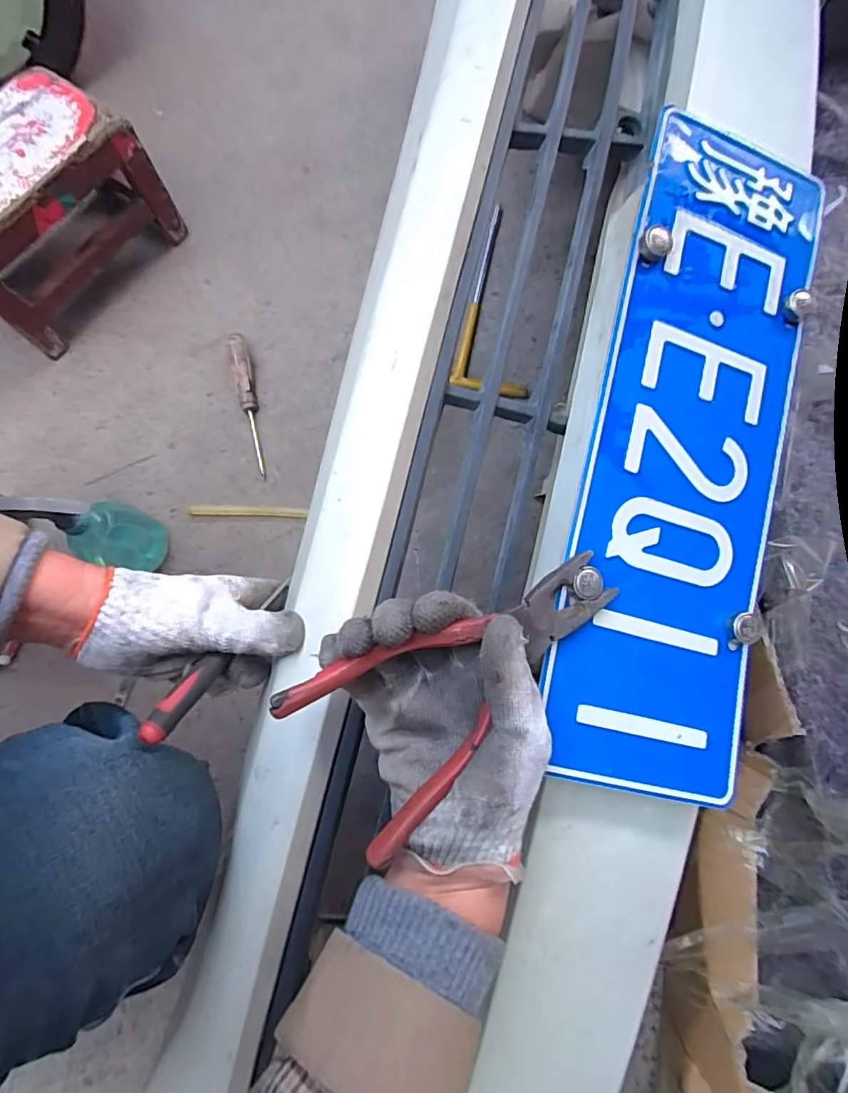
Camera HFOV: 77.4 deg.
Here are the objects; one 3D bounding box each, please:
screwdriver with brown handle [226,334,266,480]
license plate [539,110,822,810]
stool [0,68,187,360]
[{"bbox_3d":[-0.234,-0.188,0.707,0.022,0.023,0.194,-11,89,-3],"label":"screwdriver with brown handle"},{"bbox_3d":[0.173,-0.066,0.339,0.133,0.008,0.428,16,82,-12],"label":"license plate"},{"bbox_3d":[-0.496,-0.433,0.698,0.183,0.172,0.276,40,81,10],"label":"stool"}]

